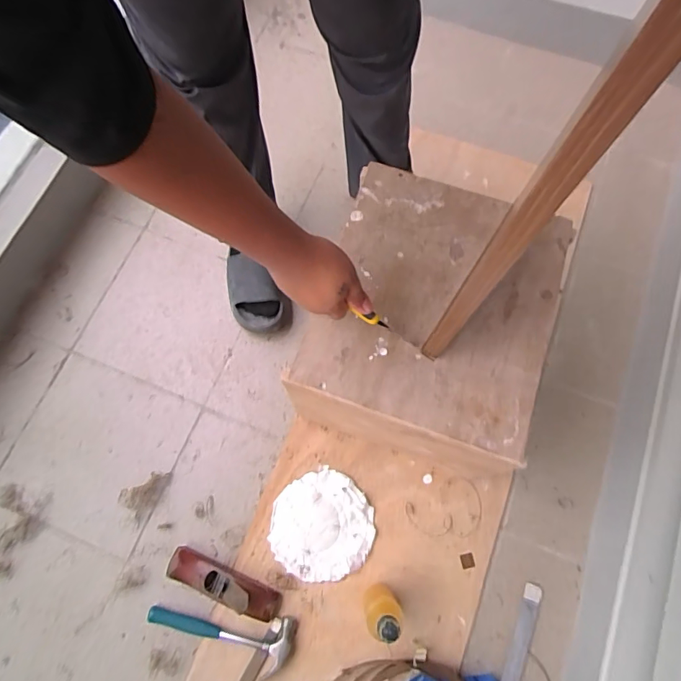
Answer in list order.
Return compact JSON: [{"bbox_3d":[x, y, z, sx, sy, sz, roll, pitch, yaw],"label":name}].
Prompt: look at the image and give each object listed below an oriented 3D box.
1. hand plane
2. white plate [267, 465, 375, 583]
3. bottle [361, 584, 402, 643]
[{"bbox_3d":[-0.198,0.408,0.765,0.201,0.064,0.048,22,74,7],"label":"hand plane"},{"bbox_3d":[-0.036,0.333,0.828,0.179,0.014,0.178,0,73,0],"label":"white plate"},{"bbox_3d":[0.062,0.408,0.708,0.056,0.181,0.050,-15,73,-4],"label":"bottle"}]

